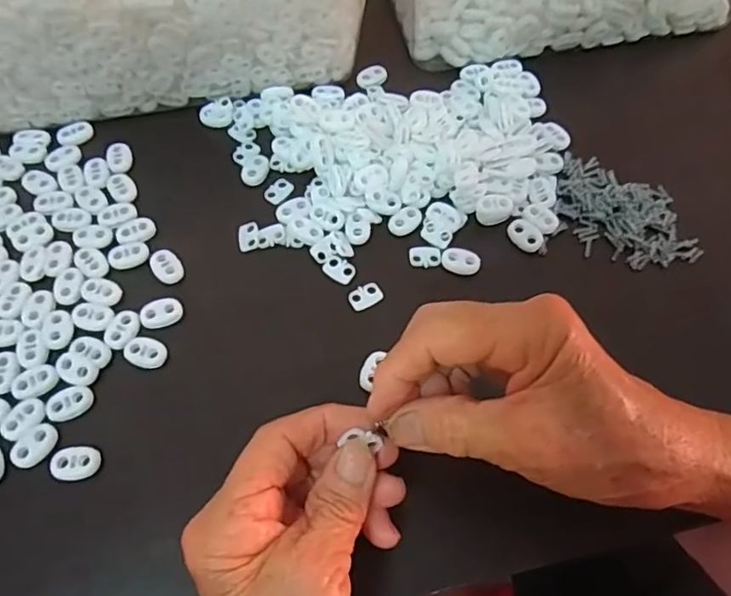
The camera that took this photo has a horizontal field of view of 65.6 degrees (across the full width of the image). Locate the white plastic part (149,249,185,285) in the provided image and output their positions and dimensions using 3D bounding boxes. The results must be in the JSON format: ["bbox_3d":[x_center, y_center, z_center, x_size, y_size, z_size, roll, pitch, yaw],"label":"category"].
[{"bbox_3d":[-0.115,-0.019,0.328,0.016,0.004,0.023,-32,68,-16],"label":"white plastic part"}]

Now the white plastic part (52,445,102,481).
[{"bbox_3d":[-0.140,0.080,0.275,0.021,0.006,0.016,-10,64,-6],"label":"white plastic part"}]

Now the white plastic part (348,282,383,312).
[{"bbox_3d":[0.000,-0.002,0.323,0.019,0.004,0.013,-26,67,-13],"label":"white plastic part"}]

